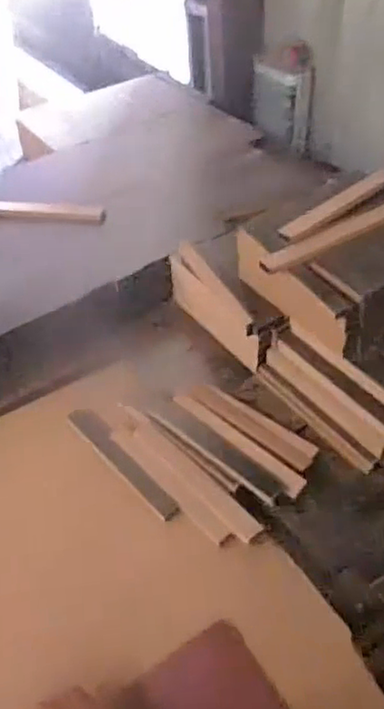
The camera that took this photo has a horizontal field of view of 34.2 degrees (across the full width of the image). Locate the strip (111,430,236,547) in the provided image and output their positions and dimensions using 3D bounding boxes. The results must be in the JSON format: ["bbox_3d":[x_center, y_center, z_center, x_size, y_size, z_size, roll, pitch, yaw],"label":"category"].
[{"bbox_3d":[-0.021,0.129,0.629,0.022,0.014,0.169,-34,52,-26],"label":"strip"}]

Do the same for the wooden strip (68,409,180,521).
[{"bbox_3d":[-0.077,0.105,0.653,0.028,0.006,0.179,-31,50,-24],"label":"wooden strip"}]

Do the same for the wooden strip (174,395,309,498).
[{"bbox_3d":[0.046,0.088,0.644,0.164,0.013,0.020,33,56,32],"label":"wooden strip"}]

